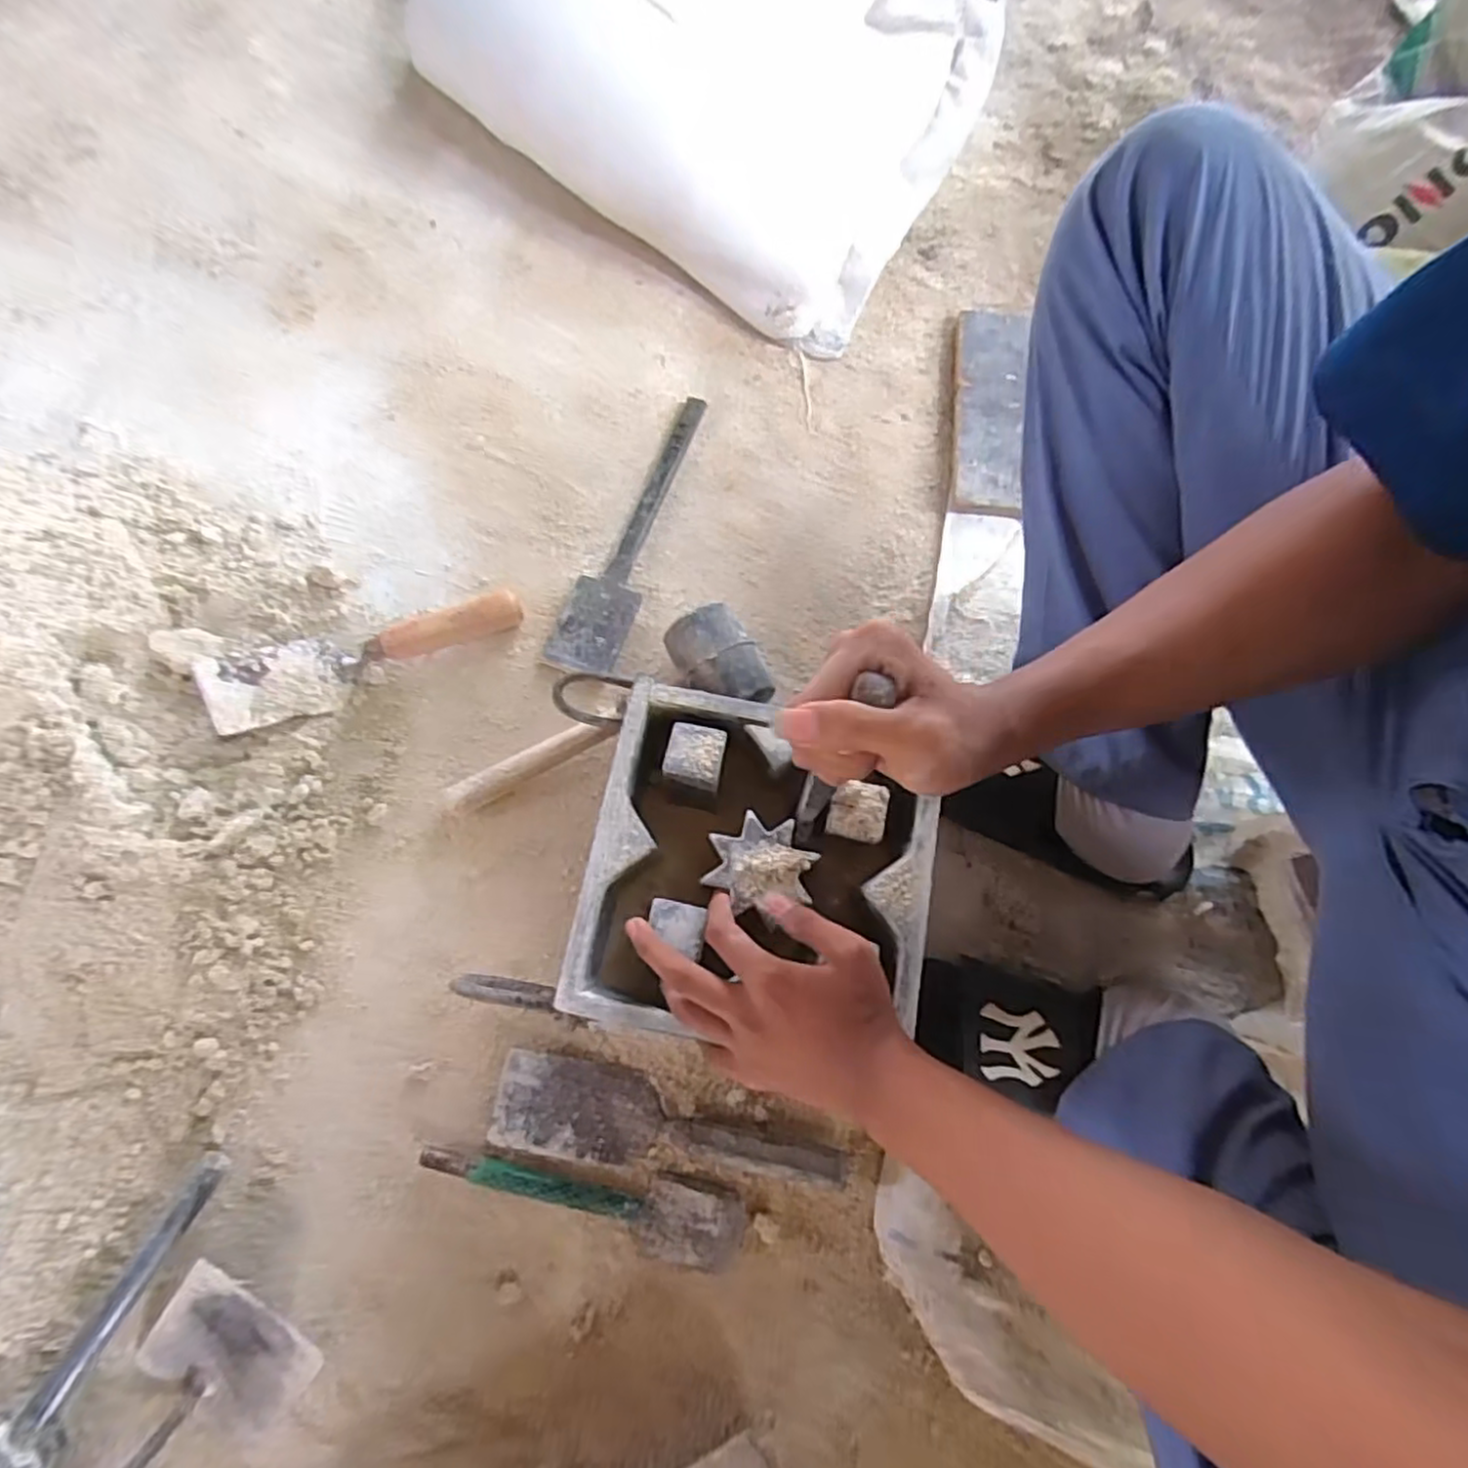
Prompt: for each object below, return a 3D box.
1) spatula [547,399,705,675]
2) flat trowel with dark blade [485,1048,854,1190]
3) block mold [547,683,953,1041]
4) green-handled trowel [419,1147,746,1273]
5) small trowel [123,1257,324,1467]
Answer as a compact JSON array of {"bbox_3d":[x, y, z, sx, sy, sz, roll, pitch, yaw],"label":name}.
[{"bbox_3d":[-0.089,-0.201,0.683,0.062,0.014,0.313,21,74,5],"label":"spatula"},{"bbox_3d":[-0.050,0.295,0.528,0.260,0.025,0.068,9,73,2],"label":"flat trowel with dark blade"},{"bbox_3d":[0.017,0.100,0.510,0.226,0.086,0.221,11,74,2],"label":"block mold"},{"bbox_3d":[-0.114,0.354,0.524,0.242,0.019,0.055,8,73,1],"label":"green-handled trowel"},{"bbox_3d":[-0.397,0.483,0.458,0.107,0.054,0.273,40,77,10],"label":"small trowel"}]

